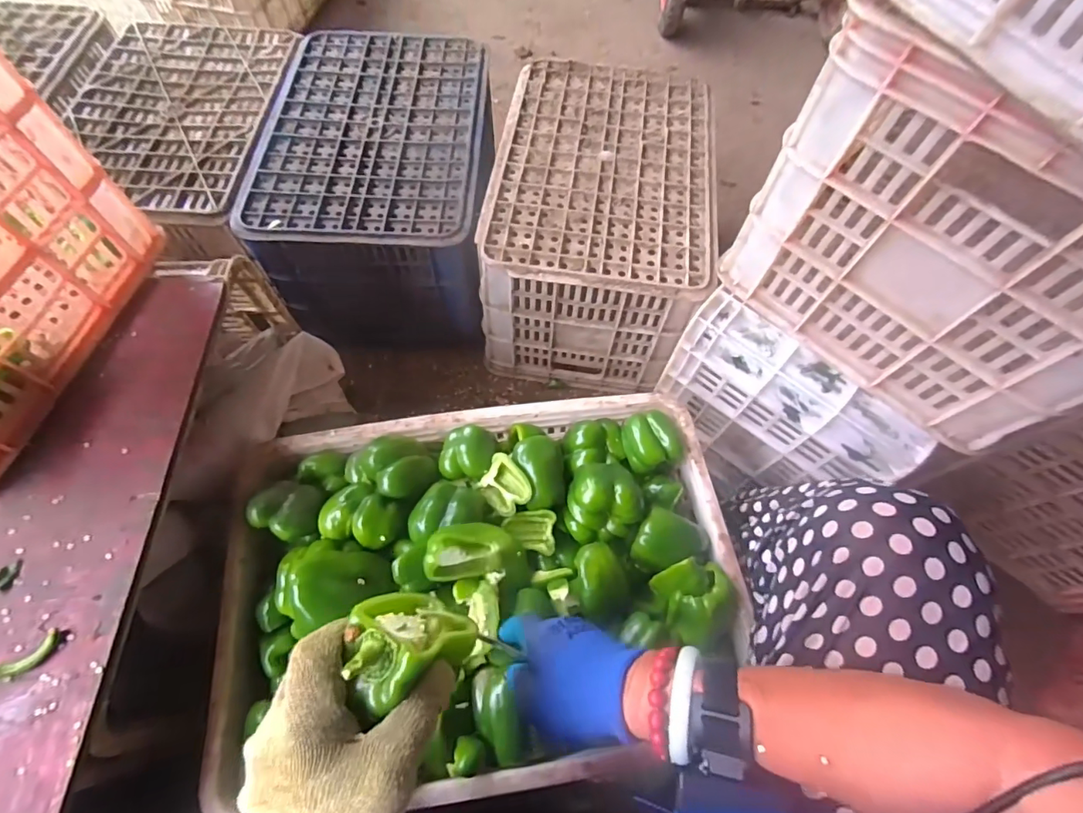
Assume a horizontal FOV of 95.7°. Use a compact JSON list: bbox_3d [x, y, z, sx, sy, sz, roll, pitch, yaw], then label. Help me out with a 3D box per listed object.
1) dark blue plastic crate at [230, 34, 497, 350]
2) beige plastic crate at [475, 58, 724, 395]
[{"bbox_3d":[-0.280,-0.407,0.932,0.369,0.275,0.518,3,64,-2],"label":"dark blue plastic crate"},{"bbox_3d":[0.097,-0.323,0.902,0.337,0.282,0.481,9,64,1],"label":"beige plastic crate"}]

